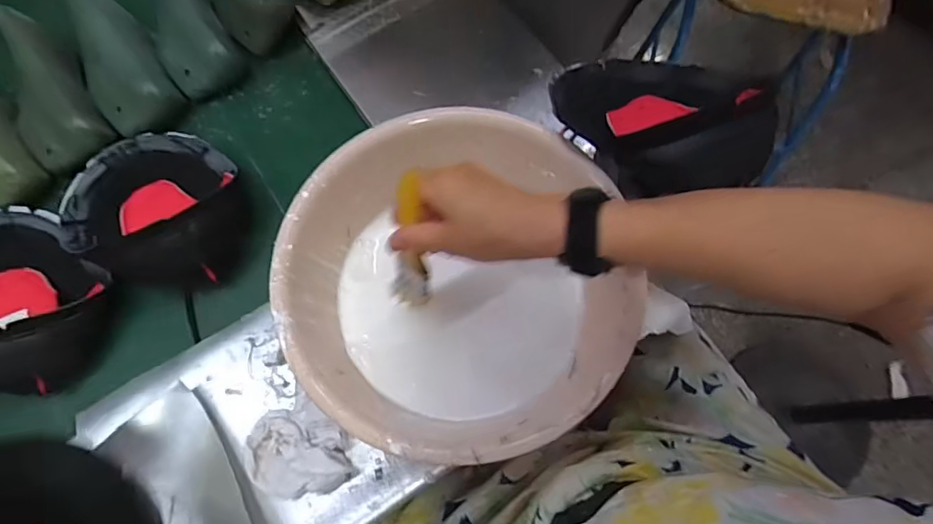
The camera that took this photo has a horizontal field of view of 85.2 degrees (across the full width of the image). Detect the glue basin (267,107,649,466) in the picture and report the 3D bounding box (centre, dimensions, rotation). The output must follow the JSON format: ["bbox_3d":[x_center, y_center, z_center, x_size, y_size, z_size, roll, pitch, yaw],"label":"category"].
[{"bbox_3d":[-0.009,0.024,0.484,0.292,0.125,0.300,-1,71,2],"label":"glue basin"}]

